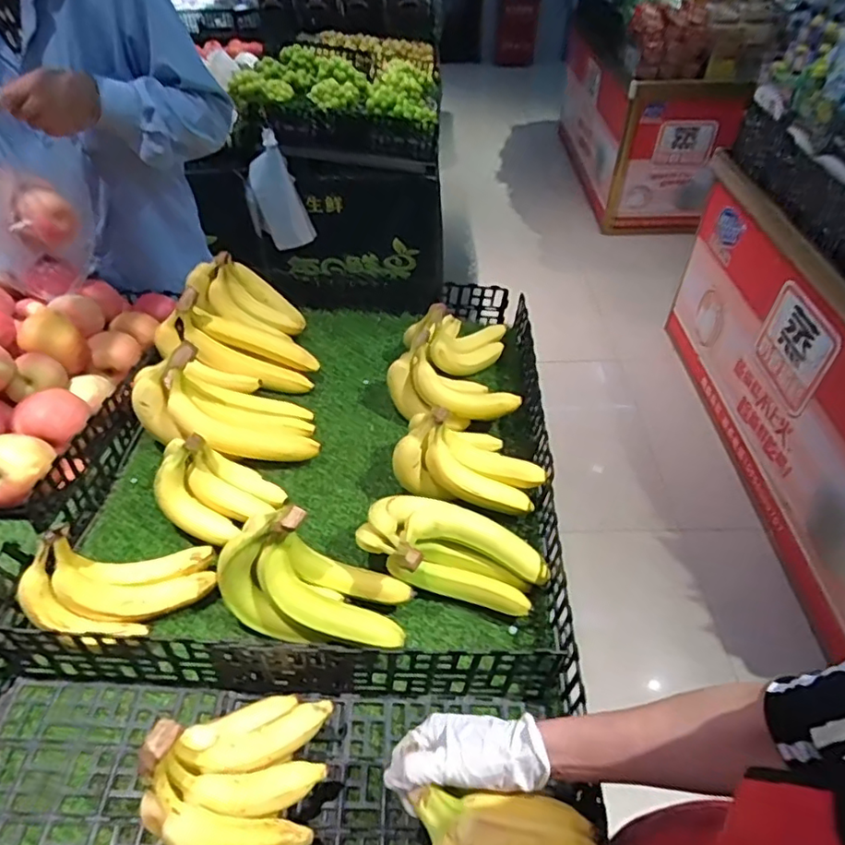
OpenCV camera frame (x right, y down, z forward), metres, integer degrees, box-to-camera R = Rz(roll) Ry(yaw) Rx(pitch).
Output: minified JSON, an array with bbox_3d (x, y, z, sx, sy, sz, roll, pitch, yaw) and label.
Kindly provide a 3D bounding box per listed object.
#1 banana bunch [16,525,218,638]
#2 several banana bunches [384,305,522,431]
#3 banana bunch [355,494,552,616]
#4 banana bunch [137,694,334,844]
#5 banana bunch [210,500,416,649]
[{"bbox_3d":[-0.344,0.186,0.659,0.196,0.086,0.103,4,41,-25],"label":"banana bunch"},{"bbox_3d":[0.049,-0.117,0.984,0.204,0.113,0.261,-2,45,0],"label":"several banana bunches"},{"bbox_3d":[0.041,0.156,0.735,0.236,0.083,0.135,22,45,-11],"label":"banana bunch"},{"bbox_3d":[-0.163,0.317,0.536,0.139,0.132,0.153,18,48,18],"label":"banana bunch"},{"bbox_3d":[-0.120,0.182,0.669,0.216,0.132,0.107,11,46,12],"label":"banana bunch"}]

